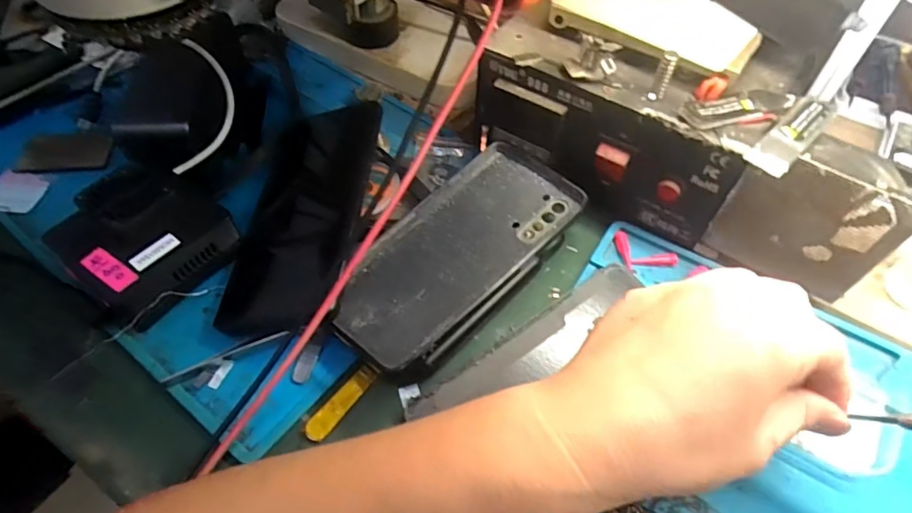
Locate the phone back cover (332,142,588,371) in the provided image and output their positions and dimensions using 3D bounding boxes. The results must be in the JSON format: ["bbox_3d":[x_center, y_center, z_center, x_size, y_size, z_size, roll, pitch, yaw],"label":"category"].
[{"bbox_3d":[0.000,-0.007,0.309,0.076,0.013,0.158,36,65,26],"label":"phone back cover"}]

